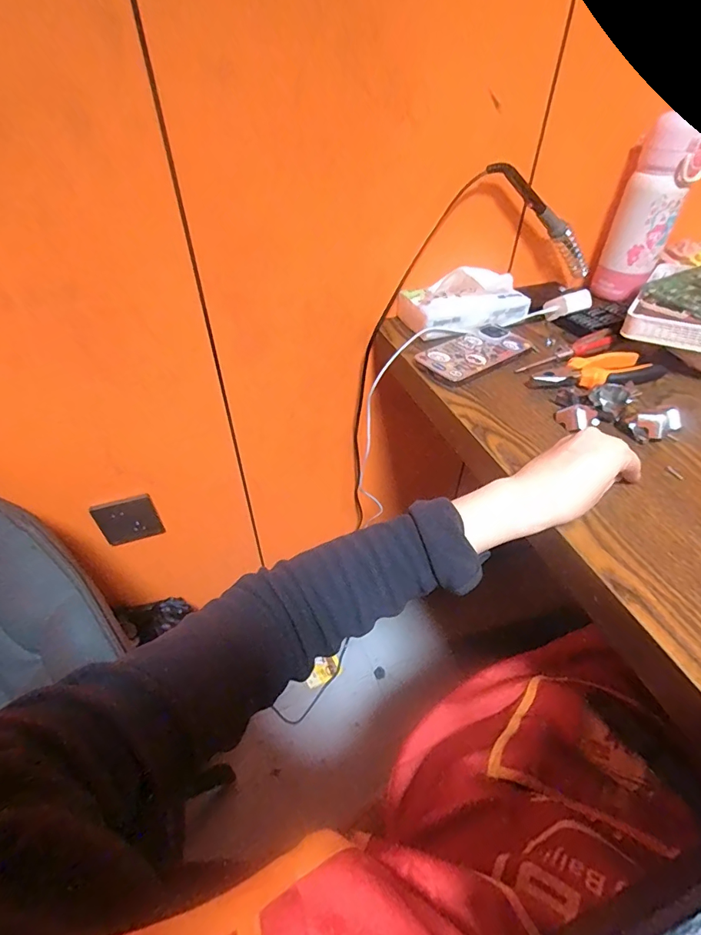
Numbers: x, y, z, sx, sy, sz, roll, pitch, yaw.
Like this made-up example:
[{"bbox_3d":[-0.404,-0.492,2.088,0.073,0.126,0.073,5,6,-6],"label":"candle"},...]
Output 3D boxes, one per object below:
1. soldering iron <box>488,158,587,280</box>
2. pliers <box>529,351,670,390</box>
[{"bbox_3d":[0.251,-0.313,0.564,0.225,0.025,0.036,25,31,-34],"label":"soldering iron"},{"bbox_3d":[0.272,-0.105,0.479,0.151,0.014,0.047,-10,44,-11],"label":"pliers"}]

